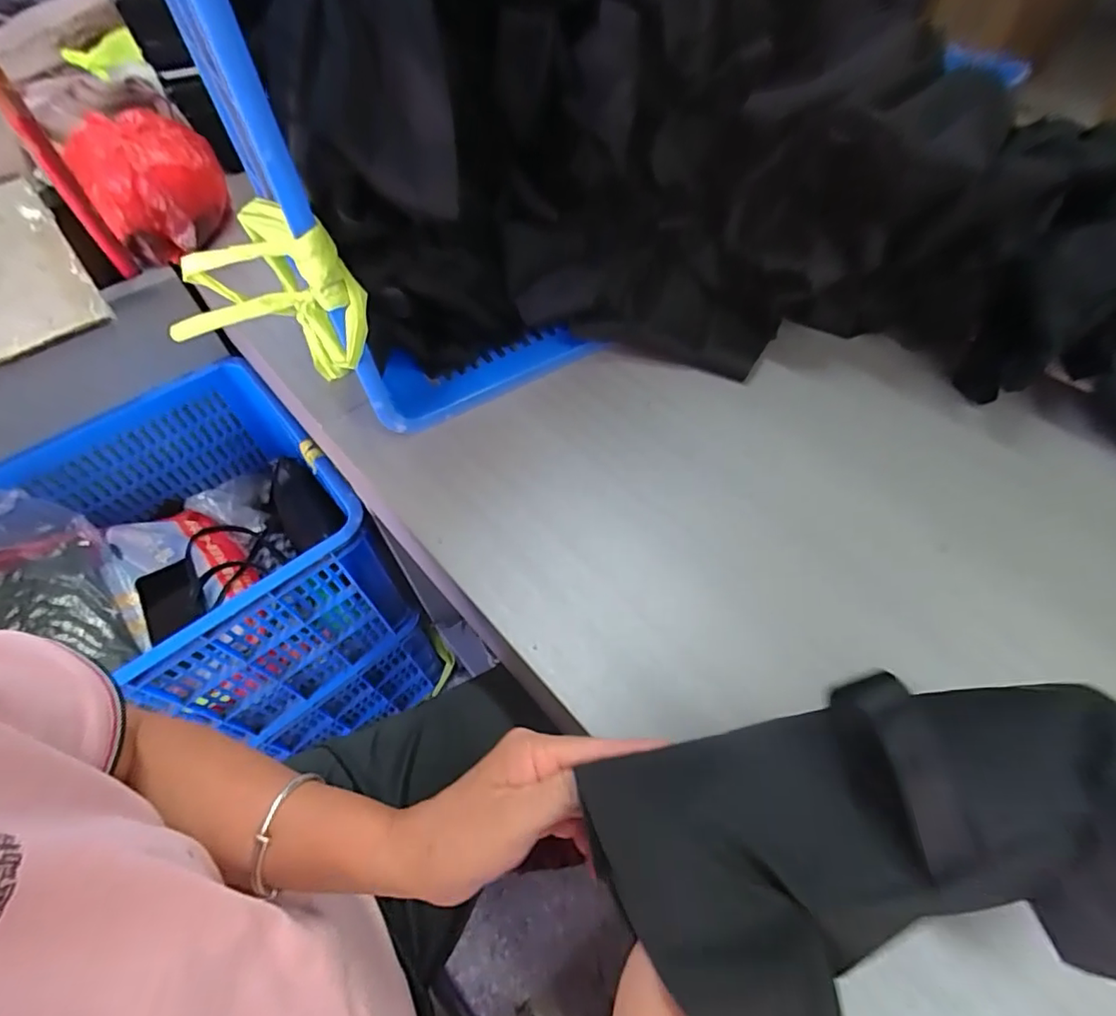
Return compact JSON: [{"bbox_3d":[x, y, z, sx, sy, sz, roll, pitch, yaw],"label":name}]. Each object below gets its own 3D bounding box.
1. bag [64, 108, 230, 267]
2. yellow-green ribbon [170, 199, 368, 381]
[{"bbox_3d":[-0.539,-0.435,0.726,0.169,0.105,0.186,-30,61,-16],"label":"bag"},{"bbox_3d":[-0.245,-0.165,0.424,0.165,0.100,0.110,31,63,20],"label":"yellow-green ribbon"}]

